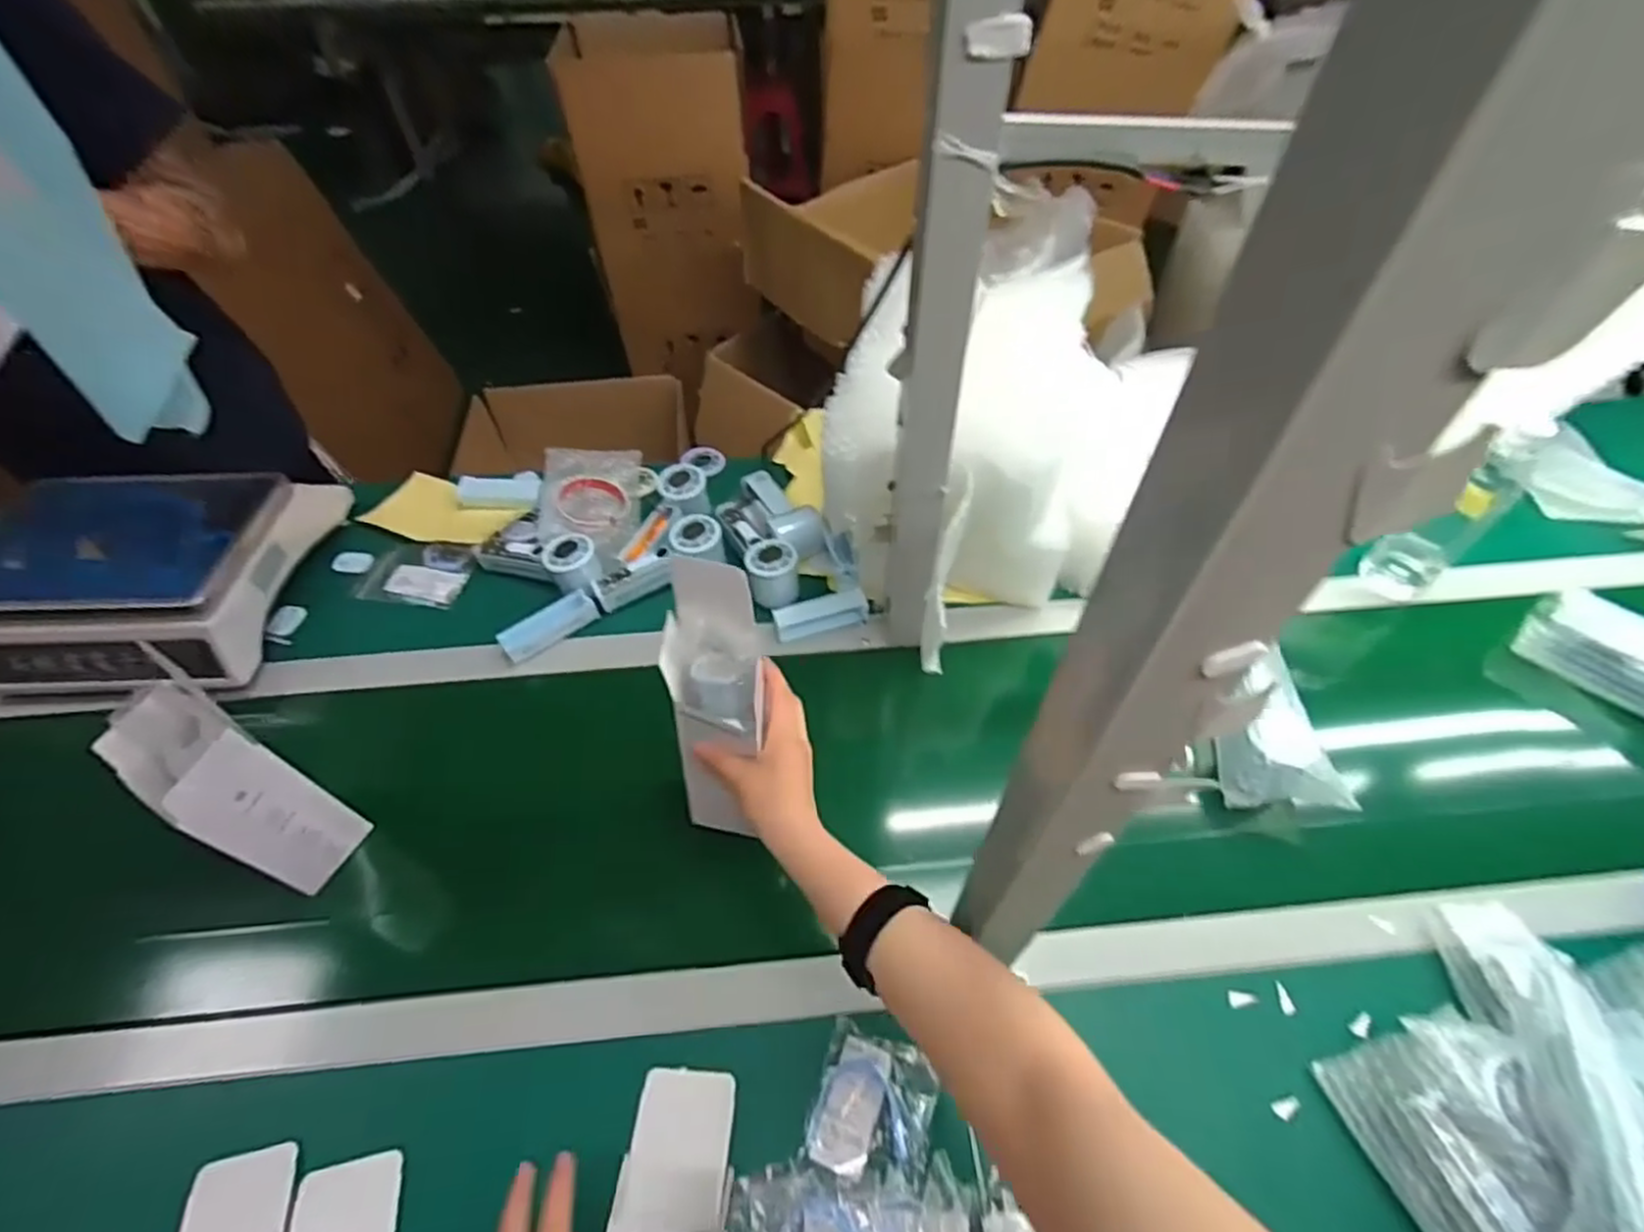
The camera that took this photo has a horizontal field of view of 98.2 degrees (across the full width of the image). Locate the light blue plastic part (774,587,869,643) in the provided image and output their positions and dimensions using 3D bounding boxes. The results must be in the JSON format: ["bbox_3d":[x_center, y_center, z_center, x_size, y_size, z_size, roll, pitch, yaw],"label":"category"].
[{"bbox_3d":[-0.001,-0.002,0.778,0.102,0.021,0.032,-11,53,-7],"label":"light blue plastic part"}]

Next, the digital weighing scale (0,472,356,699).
[{"bbox_3d":[-0.731,-0.054,0.781,0.277,0.127,0.277,-2,53,0],"label":"digital weighing scale"}]

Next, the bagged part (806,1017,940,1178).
[{"bbox_3d":[0.037,0.354,0.516,0.081,0.008,0.086,14,54,12],"label":"bagged part"}]

